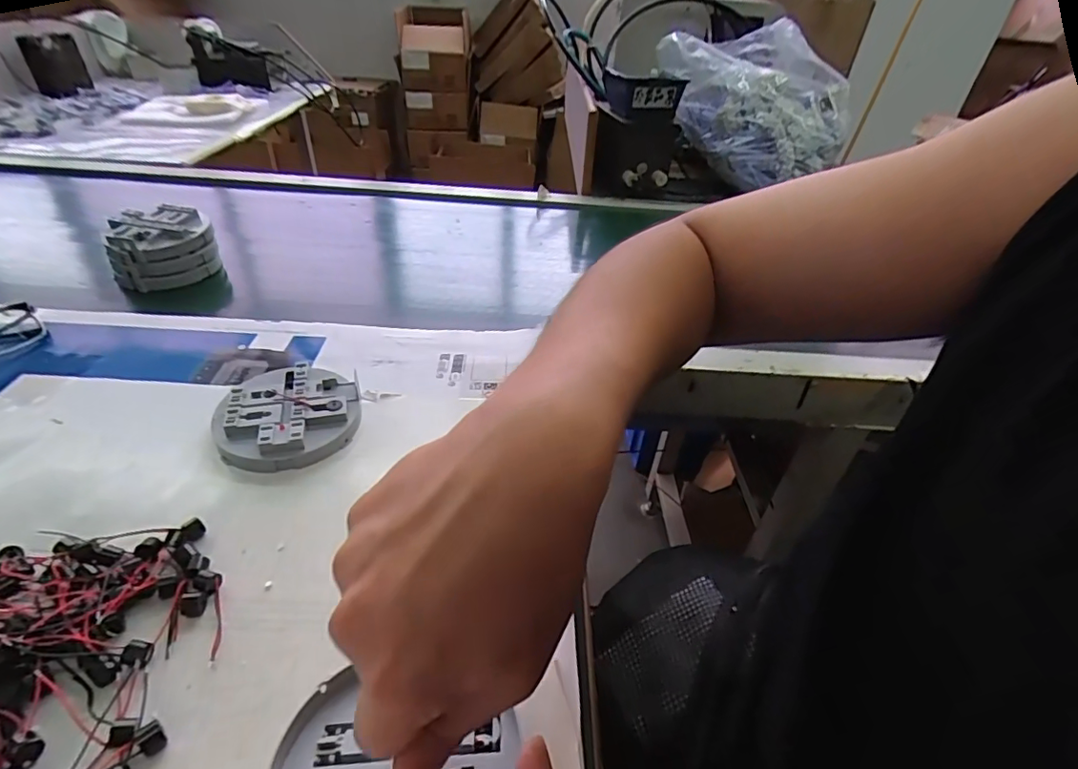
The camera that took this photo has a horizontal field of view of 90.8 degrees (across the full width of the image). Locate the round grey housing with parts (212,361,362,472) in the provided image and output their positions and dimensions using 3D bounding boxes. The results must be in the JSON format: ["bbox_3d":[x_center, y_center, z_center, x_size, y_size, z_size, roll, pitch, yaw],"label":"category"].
[{"bbox_3d":[-0.191,0.022,0.410,0.098,0.022,0.099,3,38,-3],"label":"round grey housing with parts"}]

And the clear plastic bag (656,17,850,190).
[{"bbox_3d":[0.388,-0.508,0.948,0.248,0.196,0.305,-13,42,-22],"label":"clear plastic bag"}]

